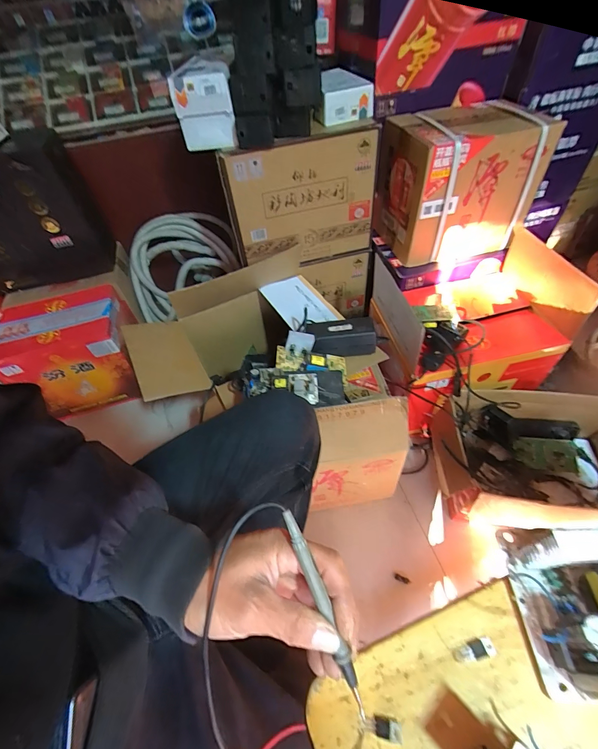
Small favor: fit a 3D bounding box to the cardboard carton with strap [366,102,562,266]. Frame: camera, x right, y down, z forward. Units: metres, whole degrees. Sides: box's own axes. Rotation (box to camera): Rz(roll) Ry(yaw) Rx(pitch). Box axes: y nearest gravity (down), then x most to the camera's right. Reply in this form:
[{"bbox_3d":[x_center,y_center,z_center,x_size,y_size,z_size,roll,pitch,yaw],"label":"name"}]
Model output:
[{"bbox_3d":[0.398,-0.486,0.879,0.352,0.289,0.229,-9,51,-1],"label":"cardboard carton with strap"}]

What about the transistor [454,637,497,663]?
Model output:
[{"bbox_3d":[0.129,0.203,0.249,0.030,0.004,0.011,-10,51,-2],"label":"transistor"}]

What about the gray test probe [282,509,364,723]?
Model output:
[{"bbox_3d":[0.018,0.168,0.241,0.009,0.010,0.146,-21,85,-10],"label":"gray test probe"}]

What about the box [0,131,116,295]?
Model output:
[{"bbox_3d":[-0.800,-0.449,0.991,0.384,0.371,0.165,-9,51,-1],"label":"box"}]

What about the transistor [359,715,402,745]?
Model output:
[{"bbox_3d":[0.055,0.239,0.229,0.027,0.005,0.011,6,53,11],"label":"transistor"}]

